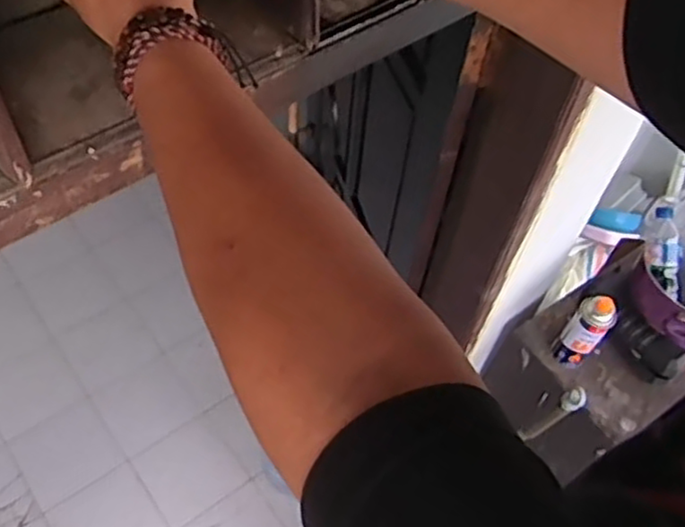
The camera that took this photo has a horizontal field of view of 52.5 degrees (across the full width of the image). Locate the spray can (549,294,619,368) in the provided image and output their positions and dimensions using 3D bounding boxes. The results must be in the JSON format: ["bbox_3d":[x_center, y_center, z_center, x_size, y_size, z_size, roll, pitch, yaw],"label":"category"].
[{"bbox_3d":[0.467,0.130,1.338,0.069,0.173,0.064,40,60,21],"label":"spray can"}]

